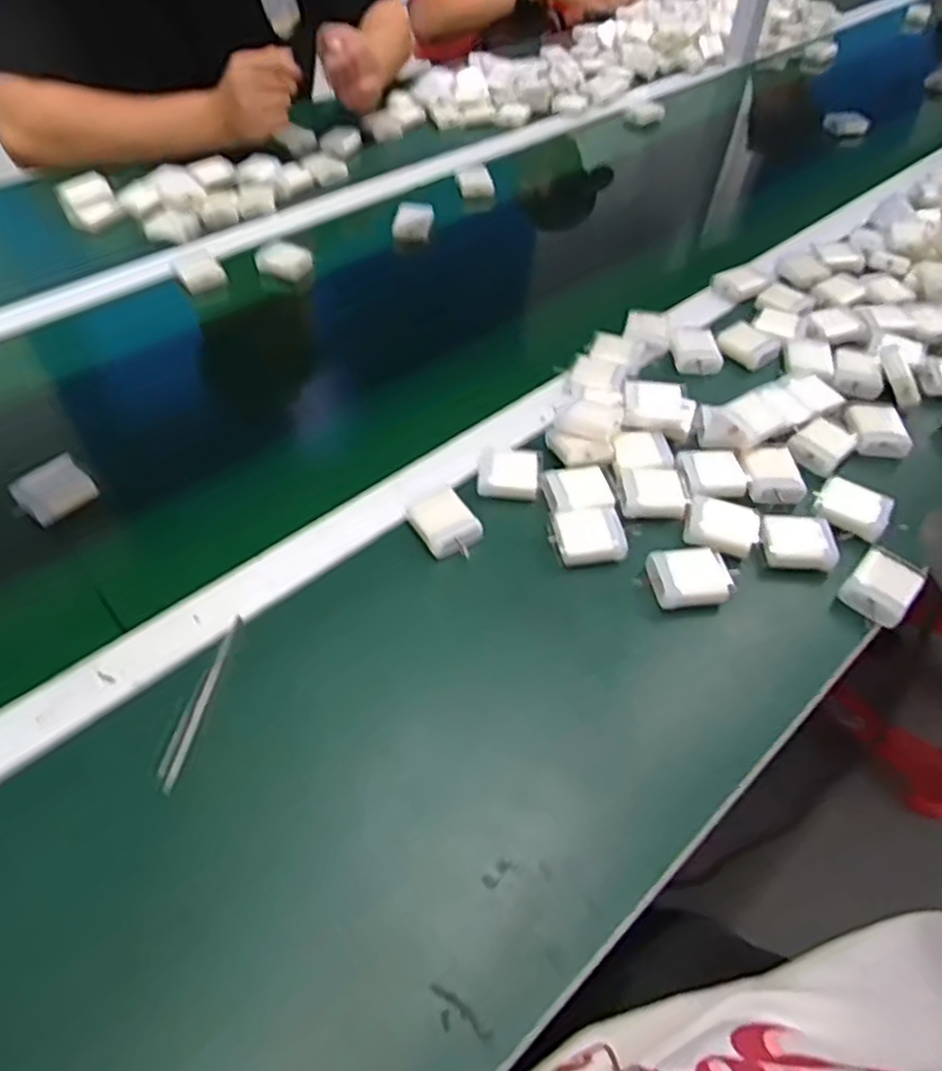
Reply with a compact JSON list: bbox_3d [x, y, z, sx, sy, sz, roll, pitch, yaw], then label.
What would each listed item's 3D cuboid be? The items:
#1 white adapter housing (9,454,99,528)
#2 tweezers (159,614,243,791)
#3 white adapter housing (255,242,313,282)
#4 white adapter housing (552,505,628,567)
[{"bbox_3d":[-0.323,-0.035,0.552,0.042,0.020,0.050,37,58,25],"label":"white adapter housing"},{"bbox_3d":[-0.168,0.099,0.443,0.011,0.009,0.115,9,51,5],"label":"tweezers"},{"bbox_3d":[-0.204,-0.303,0.780,0.052,0.027,0.035,18,52,12],"label":"white adapter housing"},{"bbox_3d":[0.088,0.001,0.529,0.048,0.015,0.046,-6,51,-8],"label":"white adapter housing"}]

